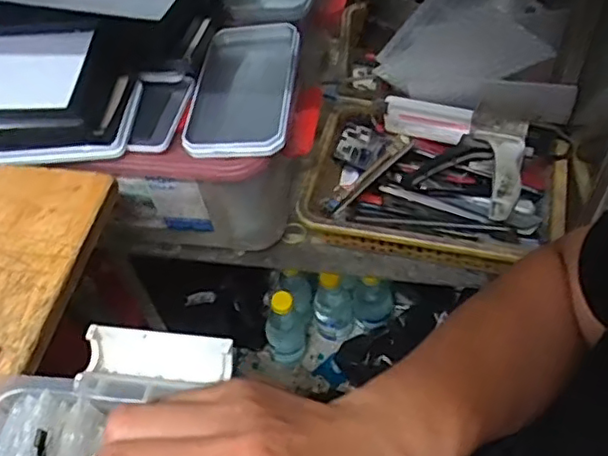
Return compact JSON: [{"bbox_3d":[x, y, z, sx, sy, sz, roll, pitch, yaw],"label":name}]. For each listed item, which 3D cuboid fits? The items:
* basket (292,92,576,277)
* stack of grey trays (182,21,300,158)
[{"bbox_3d":[0.136,-0.053,0.658,0.262,0.103,0.171,10,54,13],"label":"basket"},{"bbox_3d":[-0.057,-0.140,0.615,0.097,0.027,0.182,3,53,8],"label":"stack of grey trays"}]

